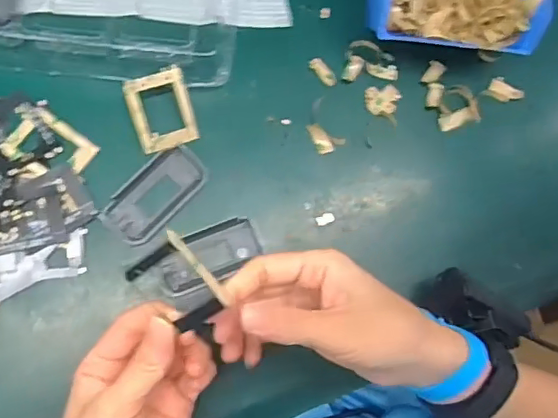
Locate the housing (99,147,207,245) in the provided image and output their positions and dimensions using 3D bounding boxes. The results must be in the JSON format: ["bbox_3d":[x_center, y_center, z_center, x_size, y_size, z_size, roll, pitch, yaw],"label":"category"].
[{"bbox_3d":[-0.086,-0.010,0.392,0.039,0.004,0.076,42,76,2],"label":"housing"}]

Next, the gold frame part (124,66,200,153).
[{"bbox_3d":[-0.083,-0.070,0.396,0.042,0.005,0.053,-19,107,-11],"label":"gold frame part"}]

